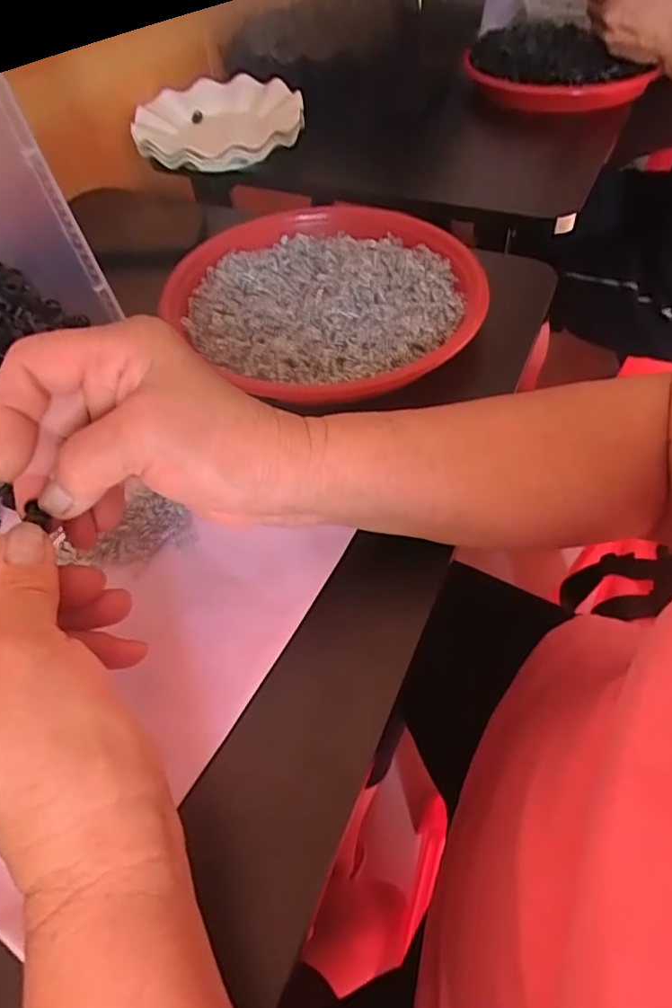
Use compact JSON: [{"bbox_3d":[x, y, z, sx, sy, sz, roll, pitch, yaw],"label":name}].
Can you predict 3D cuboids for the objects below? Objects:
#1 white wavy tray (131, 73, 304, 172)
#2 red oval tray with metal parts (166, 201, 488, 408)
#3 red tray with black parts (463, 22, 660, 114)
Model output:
[{"bbox_3d":[-0.126,-0.415,0.639,0.183,0.038,0.178,-1,52,3],"label":"white wavy tray"},{"bbox_3d":[-0.005,-0.162,0.442,0.214,0.026,0.230,-33,57,-20],"label":"red oval tray with metal parts"},{"bbox_3d":[0.250,-0.533,0.702,0.194,0.057,0.212,-5,52,0],"label":"red tray with black parts"}]

